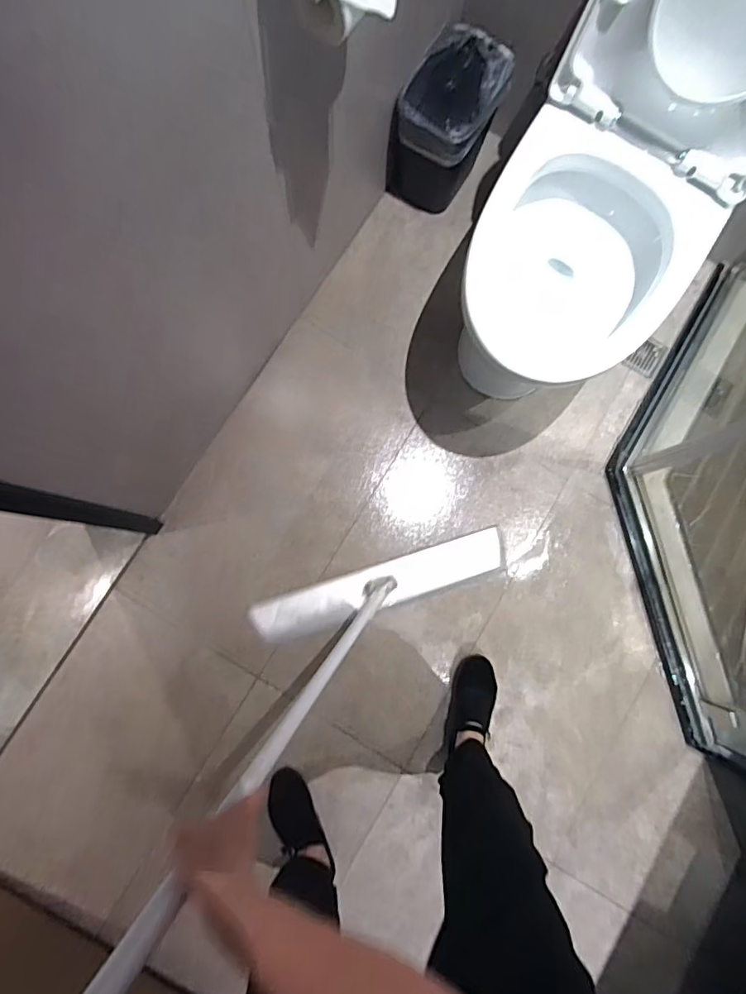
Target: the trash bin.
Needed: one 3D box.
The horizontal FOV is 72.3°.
[{"bbox_3d":[0.170,-0.850,1.173,0.186,0.241,0.261,33,83,2],"label":"trash bin"}]

